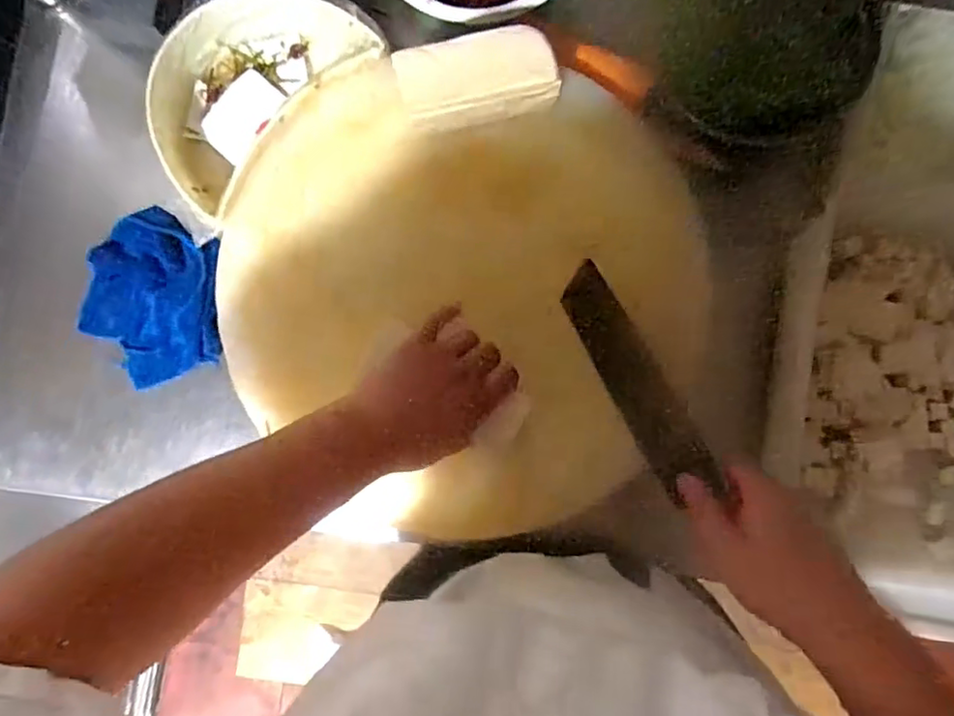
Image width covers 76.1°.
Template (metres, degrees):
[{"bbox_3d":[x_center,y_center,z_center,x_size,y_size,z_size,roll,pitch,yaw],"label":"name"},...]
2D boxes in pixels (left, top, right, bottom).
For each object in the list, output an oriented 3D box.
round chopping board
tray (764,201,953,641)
[{"bbox_3d":[-0.002,-0.079,0.580,0.446,0.041,0.434,1,85,-9],"label":"round chopping board"},{"bbox_3d":[0.442,0.043,0.583,0.287,0.096,0.407,3,86,-1],"label":"tray"}]

